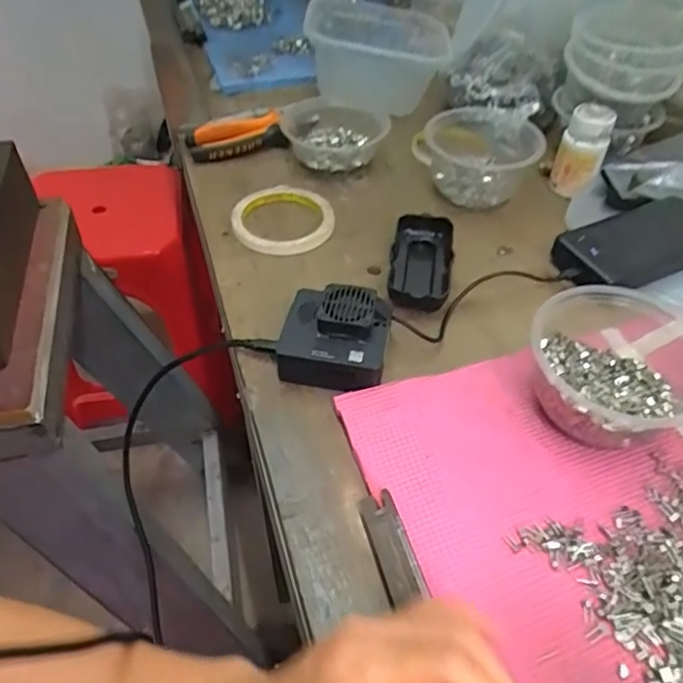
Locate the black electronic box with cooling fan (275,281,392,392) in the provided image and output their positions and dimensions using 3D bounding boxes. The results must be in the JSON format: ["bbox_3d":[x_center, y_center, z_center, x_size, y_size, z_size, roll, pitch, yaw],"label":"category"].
[{"bbox_3d":[-0.005,-0.004,0.443,0.079,0.045,0.071,8,49,9],"label":"black electronic box with cooling fan"}]

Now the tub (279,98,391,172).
[{"bbox_3d":[-0.007,-0.225,0.648,0.113,0.044,0.099,-6,48,-4],"label":"tub"}]

